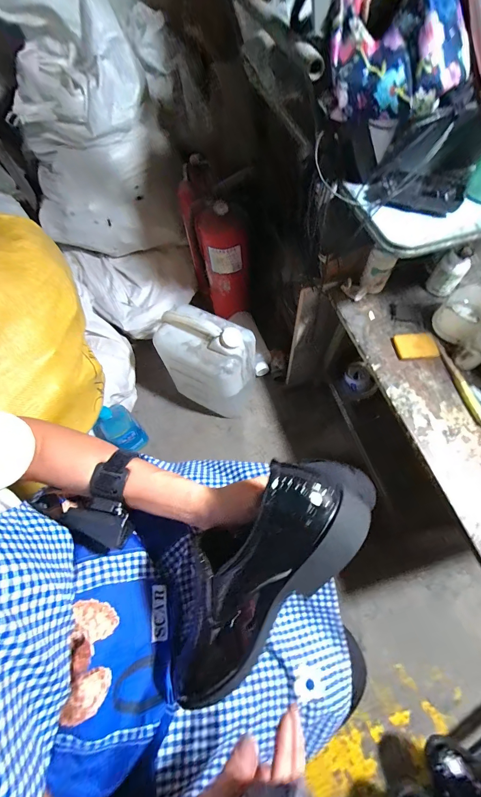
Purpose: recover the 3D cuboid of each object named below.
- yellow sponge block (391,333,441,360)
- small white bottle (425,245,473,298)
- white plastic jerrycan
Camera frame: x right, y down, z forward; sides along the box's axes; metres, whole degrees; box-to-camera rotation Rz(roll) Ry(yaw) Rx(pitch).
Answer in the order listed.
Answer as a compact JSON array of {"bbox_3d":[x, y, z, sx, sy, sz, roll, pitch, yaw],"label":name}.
[{"bbox_3d":[0.319,-0.095,0.557,0.073,0.008,0.049,-5,65,1],"label":"yellow sponge block"},{"bbox_3d":[0.402,-0.244,0.587,0.049,0.076,0.059,40,73,19],"label":"small white bottle"},{"bbox_3d":[-0.084,-0.097,0.818,0.230,0.286,0.153,22,68,13],"label":"white plastic jerrycan"}]

